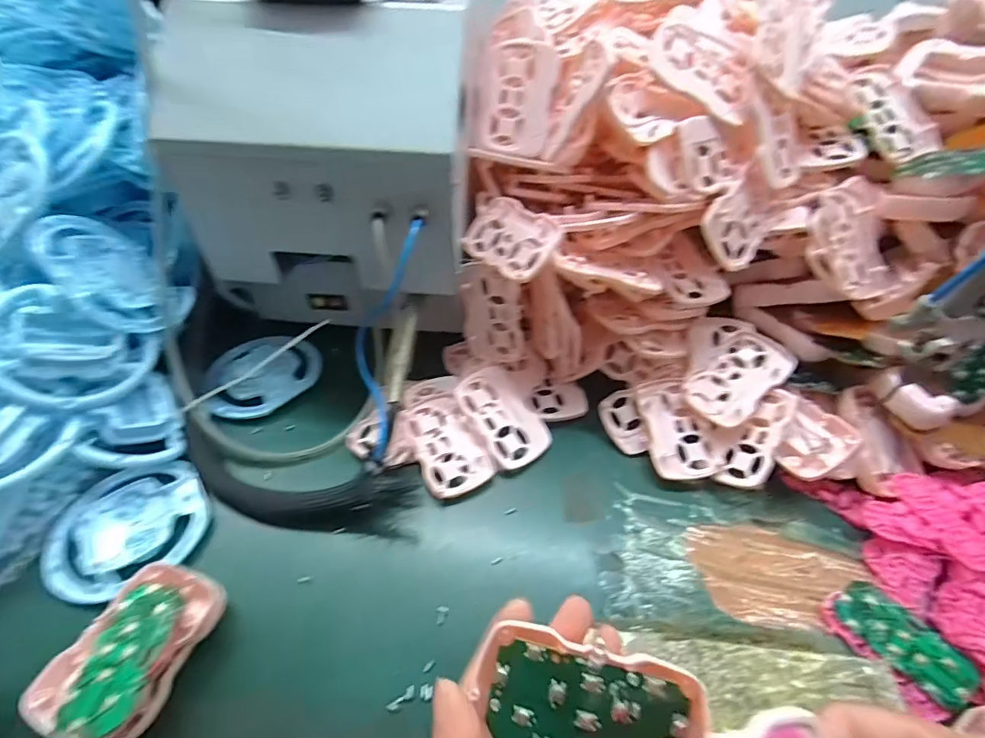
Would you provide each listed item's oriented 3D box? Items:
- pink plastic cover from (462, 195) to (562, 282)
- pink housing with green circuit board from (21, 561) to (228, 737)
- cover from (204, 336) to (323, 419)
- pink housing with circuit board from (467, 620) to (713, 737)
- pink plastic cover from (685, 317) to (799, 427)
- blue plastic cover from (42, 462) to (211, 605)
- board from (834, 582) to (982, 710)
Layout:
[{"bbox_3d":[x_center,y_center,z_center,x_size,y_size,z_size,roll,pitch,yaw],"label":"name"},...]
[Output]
[{"bbox_3d":[0.012,-0.106,0.385,0.089,0.008,0.055,40,98,38],"label":"pink plastic cover"},{"bbox_3d":[-0.211,0.167,0.288,0.057,0.037,0.091,15,49,11],"label":"pink housing with green circuit board"},{"bbox_3d":[-0.224,0.007,0.464,0.094,0.017,0.101,20,50,15],"label":"cover"},{"bbox_3d":[0.036,0.134,0.187,0.082,0.015,0.051,12,73,8],"label":"pink housing with circuit board"},{"bbox_3d":[0.201,-0.004,0.413,0.093,0.008,0.082,-42,57,-7],"label":"pink plastic cover"},{"bbox_3d":[-0.265,0.116,0.352,0.102,0.012,0.094,-26,54,-23],"label":"blue plastic cover"},{"bbox_3d":[0.265,0.174,0.308,0.036,0.009,0.074,-26,54,-23],"label":"board"}]

